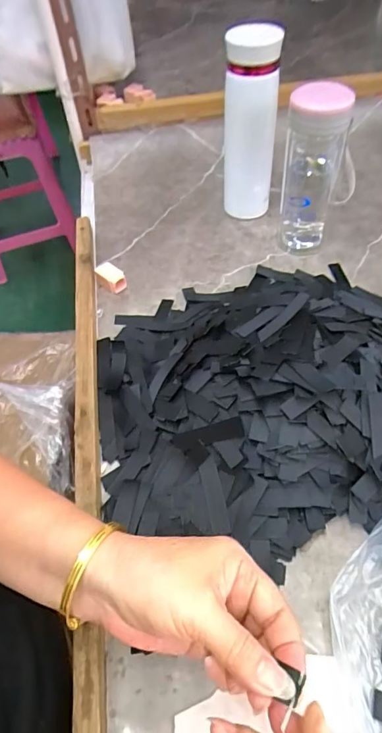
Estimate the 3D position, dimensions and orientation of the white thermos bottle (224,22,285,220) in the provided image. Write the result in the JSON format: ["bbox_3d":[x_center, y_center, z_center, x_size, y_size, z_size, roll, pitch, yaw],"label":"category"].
[{"bbox_3d":[0.077,-0.308,0.585,0.068,0.217,0.063,0,52,6],"label":"white thermos bottle"}]

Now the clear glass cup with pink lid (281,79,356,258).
[{"bbox_3d":[0.145,-0.234,0.541,0.064,0.188,0.063,5,53,9],"label":"clear glass cup with pink lid"}]

